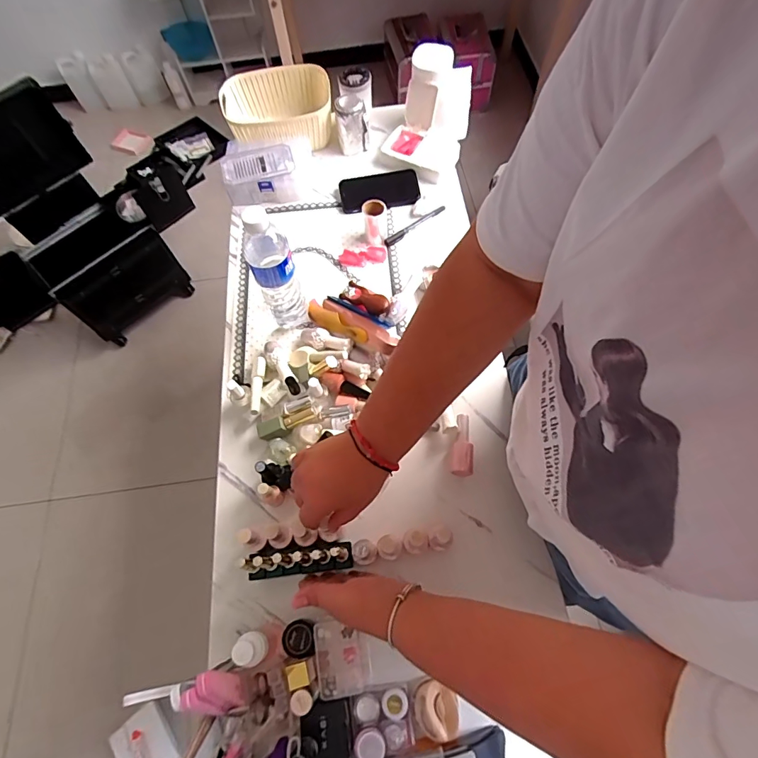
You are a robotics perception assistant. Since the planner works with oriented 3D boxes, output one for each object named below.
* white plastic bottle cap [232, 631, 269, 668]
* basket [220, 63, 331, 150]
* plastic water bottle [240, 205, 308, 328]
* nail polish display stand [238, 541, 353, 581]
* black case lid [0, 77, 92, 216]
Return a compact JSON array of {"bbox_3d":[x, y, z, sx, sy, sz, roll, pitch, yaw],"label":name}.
[{"bbox_3d":[-0.137,0.289,0.472,0.028,0.042,0.031,-7,65,-1],"label":"white plastic bottle cap"},{"bbox_3d":[-0.198,-0.549,0.903,0.224,0.104,0.163,-18,62,-11],"label":"basket"},{"bbox_3d":[-0.153,-0.155,0.648,0.064,0.219,0.055,-19,66,-6],"label":"plastic water bottle"},{"bbox_3d":[-0.104,0.220,0.537,0.137,0.044,0.032,-8,61,0],"label":"nail polish display stand"},{"bbox_3d":[-1.037,-0.614,1.222,0.375,0.269,0.057,-34,77,-9],"label":"black case lid"}]

